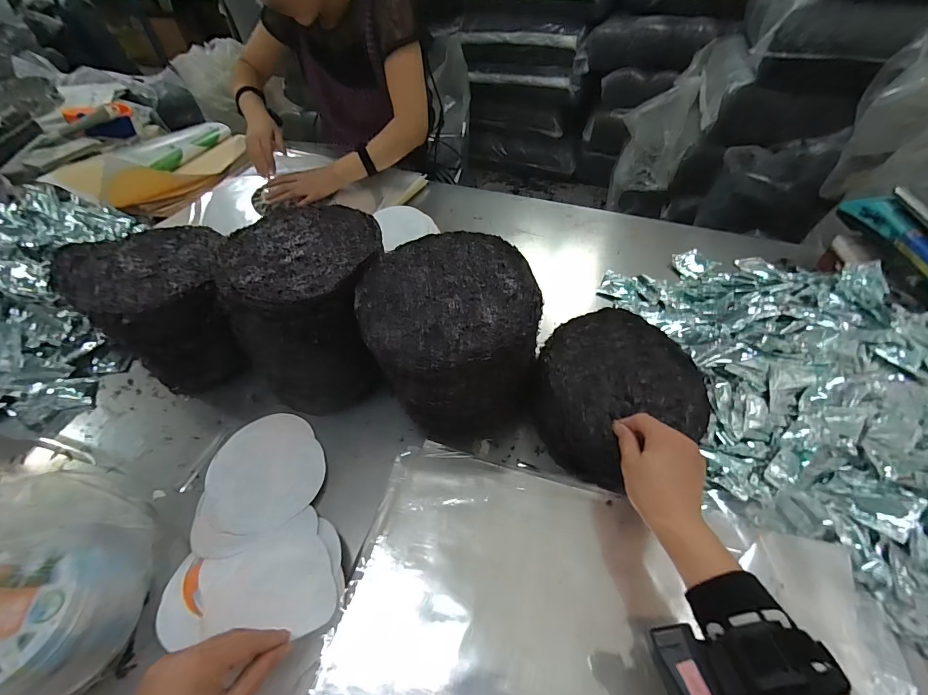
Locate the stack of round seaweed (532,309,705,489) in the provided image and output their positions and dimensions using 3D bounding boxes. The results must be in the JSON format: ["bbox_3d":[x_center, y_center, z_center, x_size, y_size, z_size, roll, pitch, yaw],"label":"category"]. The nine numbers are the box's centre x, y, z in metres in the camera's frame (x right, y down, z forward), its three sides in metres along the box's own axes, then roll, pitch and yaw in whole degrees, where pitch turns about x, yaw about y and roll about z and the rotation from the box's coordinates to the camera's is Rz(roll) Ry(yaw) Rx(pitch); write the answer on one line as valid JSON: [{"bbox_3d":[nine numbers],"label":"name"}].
[{"bbox_3d":[0.202,0.064,0.523,0.209,0.115,0.188,-22,52,-16],"label":"stack of round seaweed"}]

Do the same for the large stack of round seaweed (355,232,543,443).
[{"bbox_3d":[-0.017,-0.001,0.525,0.194,0.212,0.197,-11,50,-7],"label":"large stack of round seaweed"}]

